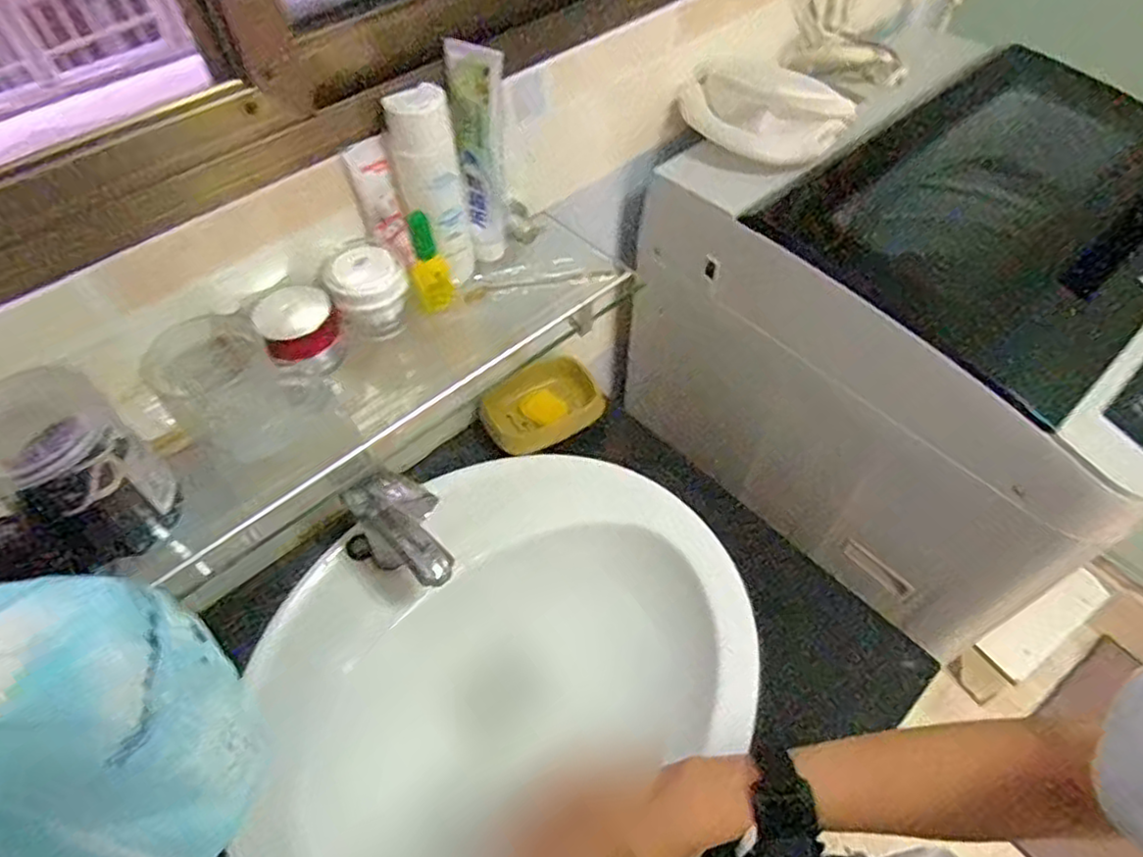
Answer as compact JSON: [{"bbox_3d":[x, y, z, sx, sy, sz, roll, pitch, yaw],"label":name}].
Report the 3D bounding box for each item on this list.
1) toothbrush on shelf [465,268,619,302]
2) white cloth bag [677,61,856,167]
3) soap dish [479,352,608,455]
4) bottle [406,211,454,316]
[{"bbox_3d":[-0.029,-0.142,0.641,0.143,0.016,0.023,-10,54,-7],"label":"toothbrush on shelf"},{"bbox_3d":[0.206,-0.347,0.743,0.175,0.070,0.100,26,58,18],"label":"white cloth bag"},{"bbox_3d":[-0.037,-0.031,0.852,0.156,0.059,0.093,-26,58,-18],"label":"soap dish"},{"bbox_3d":[-0.122,-0.140,0.573,0.032,0.091,0.025,-14,55,-10],"label":"bottle"}]

